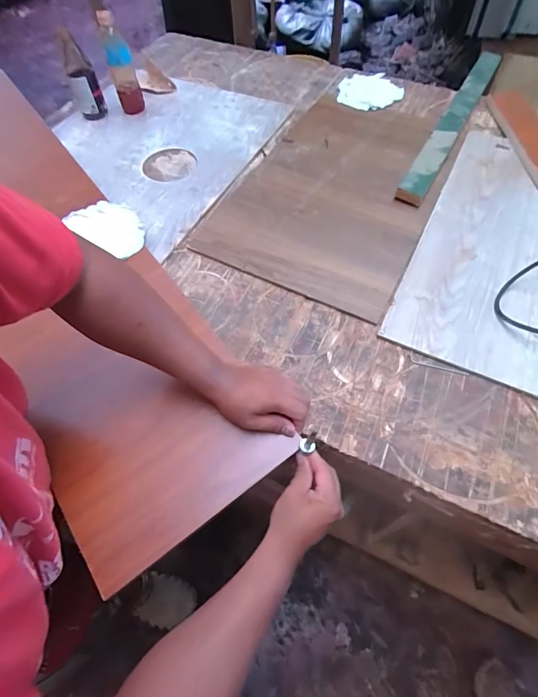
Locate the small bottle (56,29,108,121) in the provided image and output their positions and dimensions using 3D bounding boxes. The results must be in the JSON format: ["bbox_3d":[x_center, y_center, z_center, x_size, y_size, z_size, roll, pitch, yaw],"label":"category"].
[{"bbox_3d":[-0.416,-0.601,0.866,0.060,0.162,0.054,-24,62,-11],"label":"small bottle"}]

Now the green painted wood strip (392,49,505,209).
[{"bbox_3d":[0.413,-0.516,0.862,0.053,0.022,0.602,26,65,16],"label":"green painted wood strip"}]

